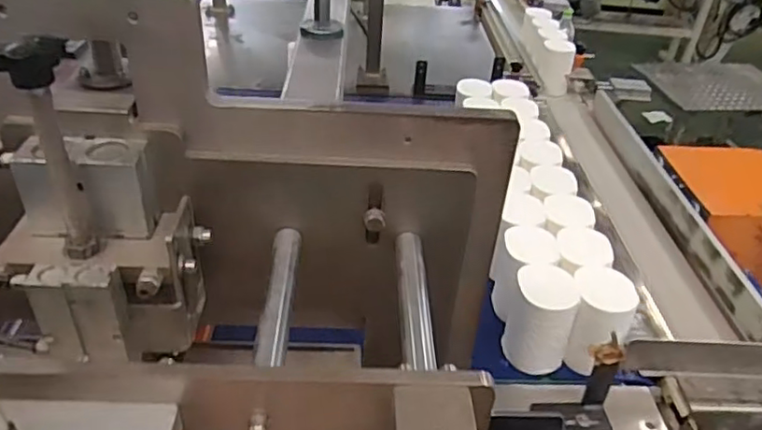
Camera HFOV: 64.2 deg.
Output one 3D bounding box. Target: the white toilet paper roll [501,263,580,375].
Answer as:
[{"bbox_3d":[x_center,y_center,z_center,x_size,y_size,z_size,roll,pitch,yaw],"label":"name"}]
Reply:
[{"bbox_3d":[0.221,0.149,0.872,0.088,0.125,0.089,3,36,-2],"label":"white toilet paper roll"}]

